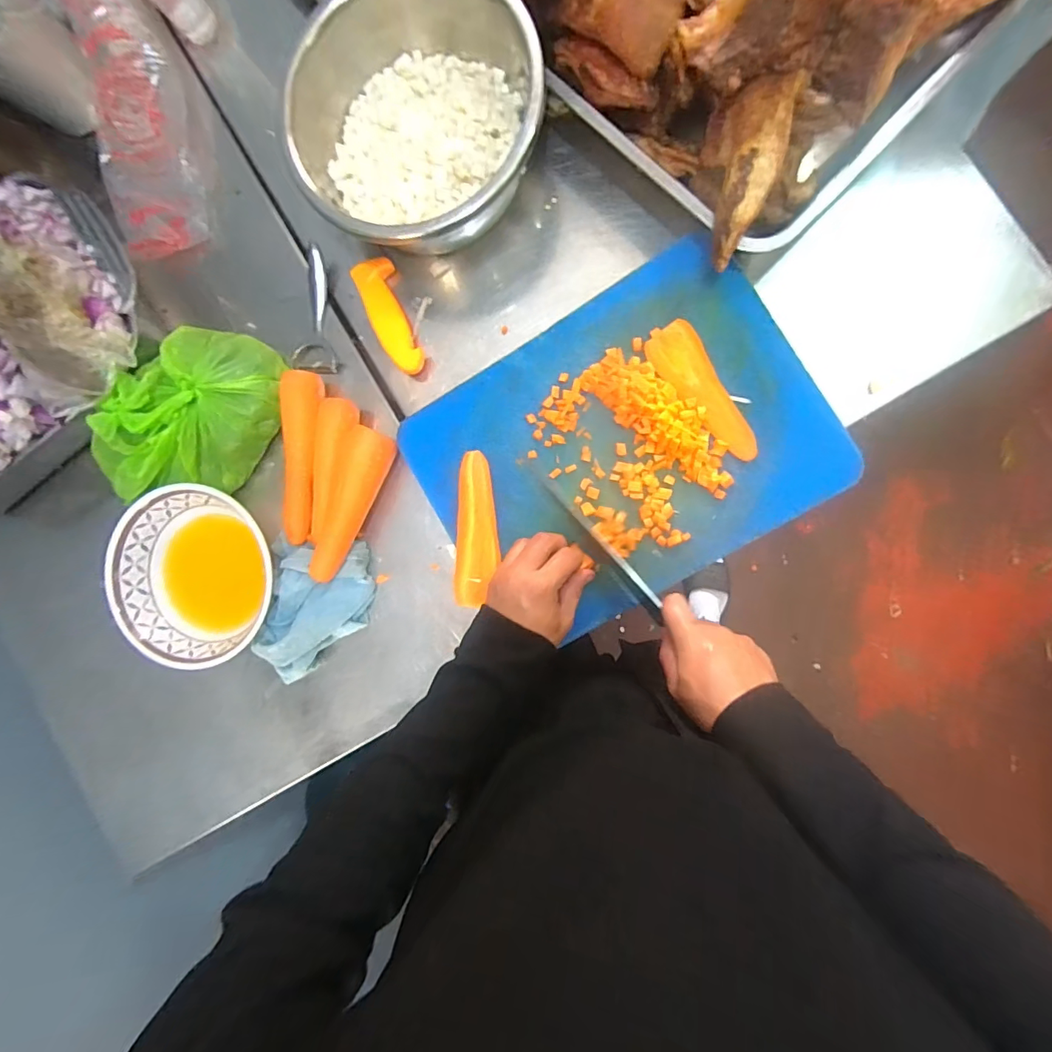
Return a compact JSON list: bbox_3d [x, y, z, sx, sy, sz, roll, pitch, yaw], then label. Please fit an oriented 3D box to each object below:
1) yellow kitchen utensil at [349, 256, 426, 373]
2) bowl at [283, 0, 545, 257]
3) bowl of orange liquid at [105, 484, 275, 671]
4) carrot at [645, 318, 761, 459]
[{"bbox_3d":[-0.154,-0.237,0.545,0.042,0.022,0.143,-22,87,6],"label":"yellow kitchen utensil"},{"bbox_3d":[-0.101,-0.392,0.483,0.244,0.108,0.225,-34,86,6],"label":"bowl"},{"bbox_3d":[-0.371,0.054,0.557,0.193,0.076,0.184,0,90,7],"label":"bowl of orange liquid"},{"bbox_3d":[0.177,-0.132,0.486,0.047,0.011,0.153,-30,86,6],"label":"carrot"}]

